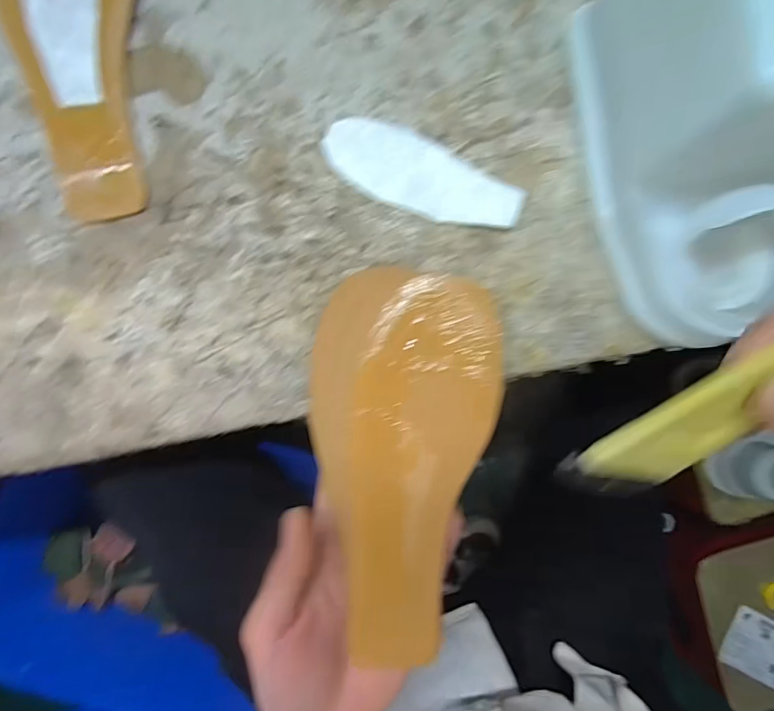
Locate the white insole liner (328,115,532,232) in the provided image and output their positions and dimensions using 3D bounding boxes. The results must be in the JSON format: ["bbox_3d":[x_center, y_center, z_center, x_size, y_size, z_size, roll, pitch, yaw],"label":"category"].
[{"bbox_3d":[0.021,-0.106,0.265,0.117,0.011,0.041,20,91,-5],"label":"white insole liner"}]

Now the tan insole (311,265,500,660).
[{"bbox_3d":[0.008,0.057,0.251,0.100,0.016,0.203,4,86,-4],"label":"tan insole"}]

